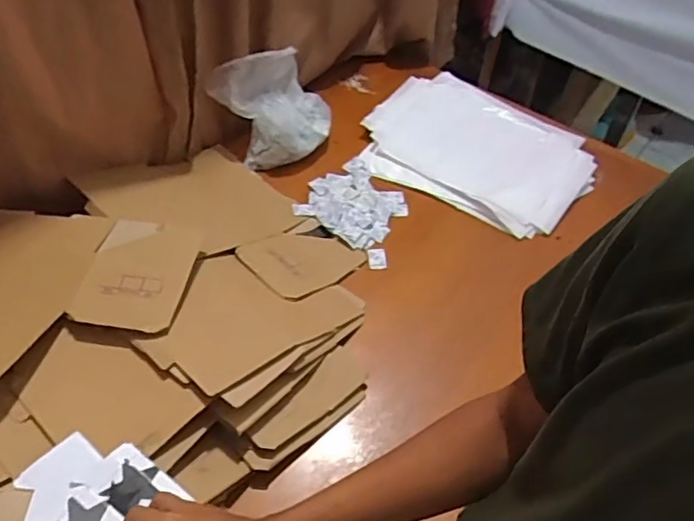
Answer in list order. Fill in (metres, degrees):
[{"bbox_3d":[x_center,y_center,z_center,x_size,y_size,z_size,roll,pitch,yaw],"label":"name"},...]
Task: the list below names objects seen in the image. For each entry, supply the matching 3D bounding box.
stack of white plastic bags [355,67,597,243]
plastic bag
[{"bbox_3d":[0.260,-0.226,1.158,0.431,0.046,0.344,24,52,14],"label":"stack of white plastic bags"},{"bbox_3d":[-0.123,-0.289,1.103,0.206,0.158,0.155,-33,60,-28],"label":"plastic bag"}]

